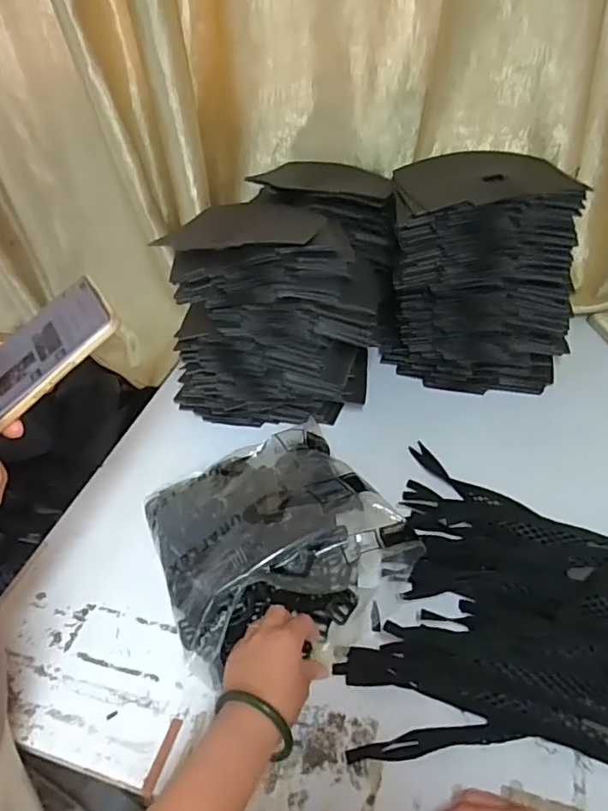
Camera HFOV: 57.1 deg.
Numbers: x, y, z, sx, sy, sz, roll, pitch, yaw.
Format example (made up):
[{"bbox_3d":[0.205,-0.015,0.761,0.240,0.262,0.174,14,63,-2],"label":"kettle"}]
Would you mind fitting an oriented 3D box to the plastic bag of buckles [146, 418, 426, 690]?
[{"bbox_3d":[-0.032,0.145,0.636,0.259,0.076,0.244,-23,43,-17],"label":"plastic bag of buckles"}]

